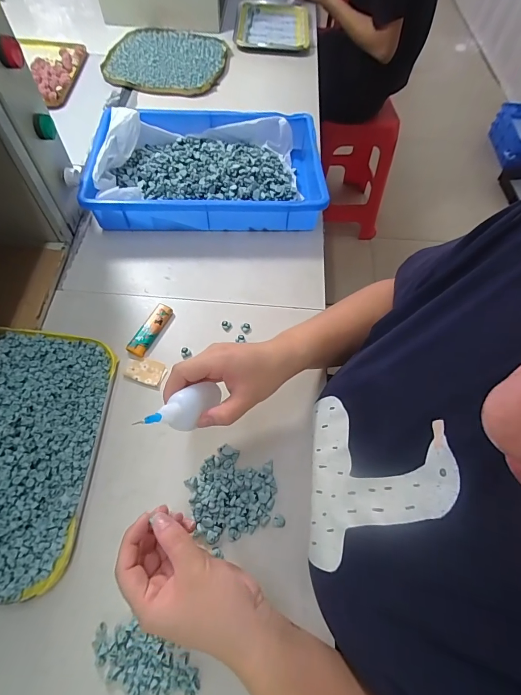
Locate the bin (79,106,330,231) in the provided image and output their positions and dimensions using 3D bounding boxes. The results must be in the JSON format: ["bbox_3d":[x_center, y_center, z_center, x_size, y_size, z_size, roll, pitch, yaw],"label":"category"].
[{"bbox_3d":[-0.085,-0.294,0.582,0.358,0.064,0.241,0,61,-3],"label":"bin"}]

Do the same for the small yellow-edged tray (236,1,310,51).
[{"bbox_3d":[0.035,-0.830,0.899,0.178,0.016,0.260,5,60,-3],"label":"small yellow-edged tray"}]

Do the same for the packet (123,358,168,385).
[{"bbox_3d":[-0.144,0.028,0.438,0.050,0.005,0.031,16,61,6],"label":"packet"}]

